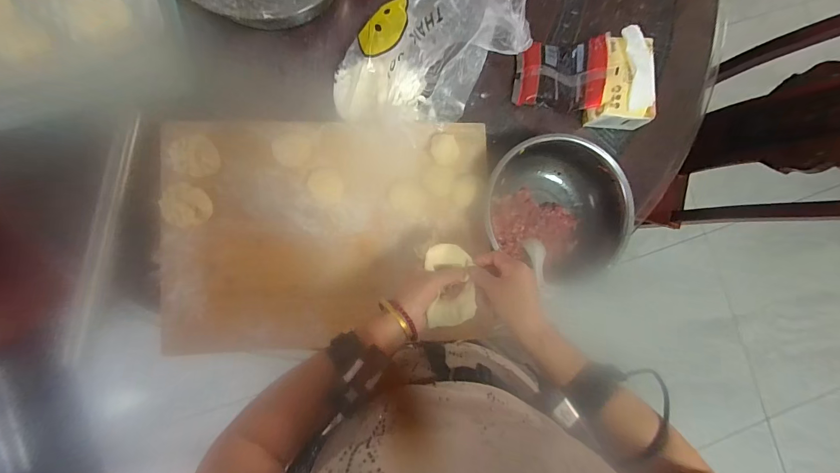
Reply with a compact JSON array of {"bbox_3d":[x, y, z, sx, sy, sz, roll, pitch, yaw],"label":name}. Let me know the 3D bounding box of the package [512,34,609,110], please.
[{"bbox_3d":[0.230,-0.271,0.593,0.131,0.068,0.107,6,87,-5],"label":"package"}]

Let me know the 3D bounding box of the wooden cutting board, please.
[{"bbox_3d":[-0.139,-0.005,0.542,0.477,0.024,0.336,-2,91,-5],"label":"wooden cutting board"}]

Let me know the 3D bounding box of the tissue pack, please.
[{"bbox_3d":[0.335,-0.258,0.589,0.095,0.082,0.137,2,88,-5],"label":"tissue pack"}]

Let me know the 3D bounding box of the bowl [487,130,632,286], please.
[{"bbox_3d":[0.208,-0.048,0.561,0.215,0.092,0.197,0,88,-5],"label":"bowl"}]

